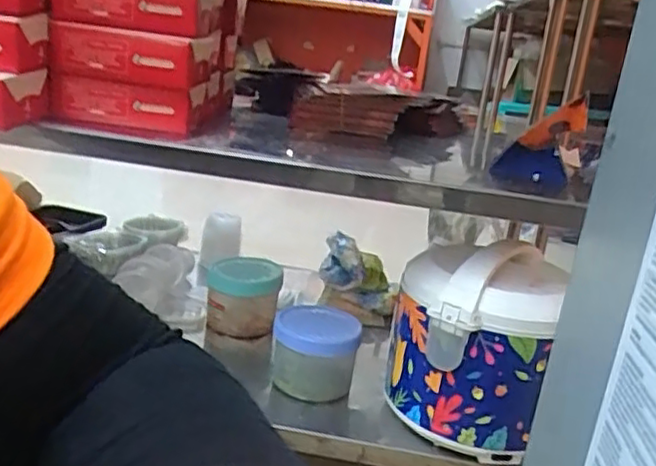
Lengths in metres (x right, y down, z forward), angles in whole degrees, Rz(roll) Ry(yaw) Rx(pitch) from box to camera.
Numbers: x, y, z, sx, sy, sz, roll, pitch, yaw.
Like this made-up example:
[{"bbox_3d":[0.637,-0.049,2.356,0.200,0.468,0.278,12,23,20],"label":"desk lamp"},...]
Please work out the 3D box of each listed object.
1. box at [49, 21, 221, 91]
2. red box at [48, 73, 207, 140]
[{"bbox_3d":[-0.233,-0.217,0.817,0.168,0.059,0.105,10,16,13],"label":"box"},{"bbox_3d":[-0.251,-0.163,0.846,0.174,0.061,0.098,7,16,-2],"label":"red box"}]

